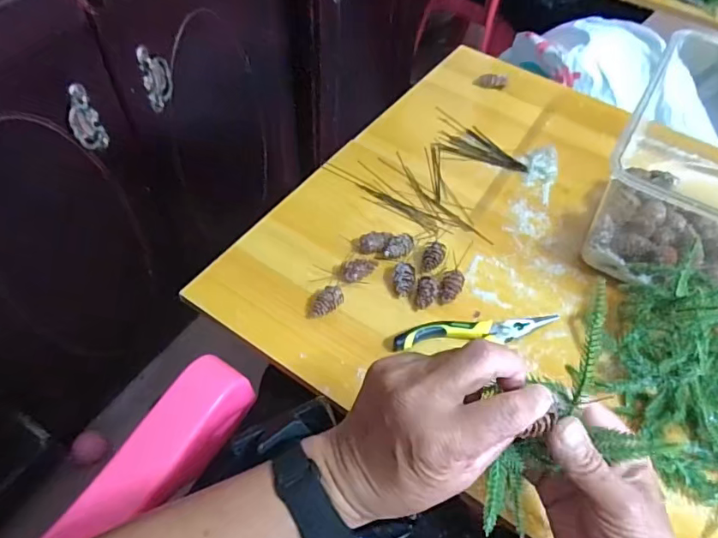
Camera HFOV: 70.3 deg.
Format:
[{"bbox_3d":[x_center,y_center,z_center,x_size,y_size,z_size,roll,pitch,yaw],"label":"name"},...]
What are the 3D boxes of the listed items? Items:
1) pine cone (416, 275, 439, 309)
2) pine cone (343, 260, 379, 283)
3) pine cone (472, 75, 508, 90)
[{"bbox_3d":[0.067,0.024,0.505,0.019,0.019,0.029,7,53,2],"label":"pine cone"},{"bbox_3d":[0.002,0.000,0.515,0.037,0.021,0.017,-8,54,-10],"label":"pine cone"},{"bbox_3d":[0.189,-0.270,0.730,0.049,0.014,0.021,0,53,-4],"label":"pine cone"}]

